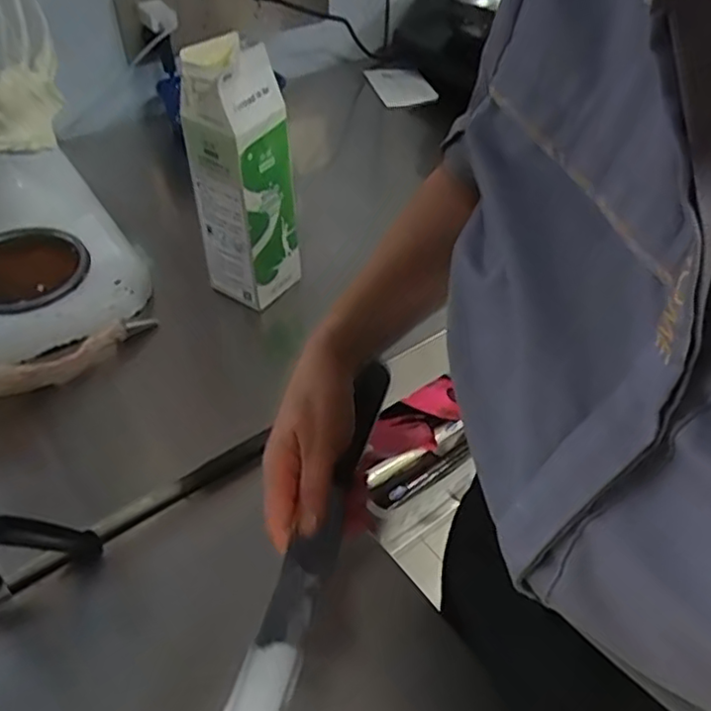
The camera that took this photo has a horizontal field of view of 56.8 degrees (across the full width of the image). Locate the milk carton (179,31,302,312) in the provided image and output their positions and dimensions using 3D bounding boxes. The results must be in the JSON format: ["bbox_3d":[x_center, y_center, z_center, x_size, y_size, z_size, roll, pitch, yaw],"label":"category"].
[{"bbox_3d":[-0.108,-0.165,0.630,0.078,0.243,0.078,27,51,23],"label":"milk carton"}]

